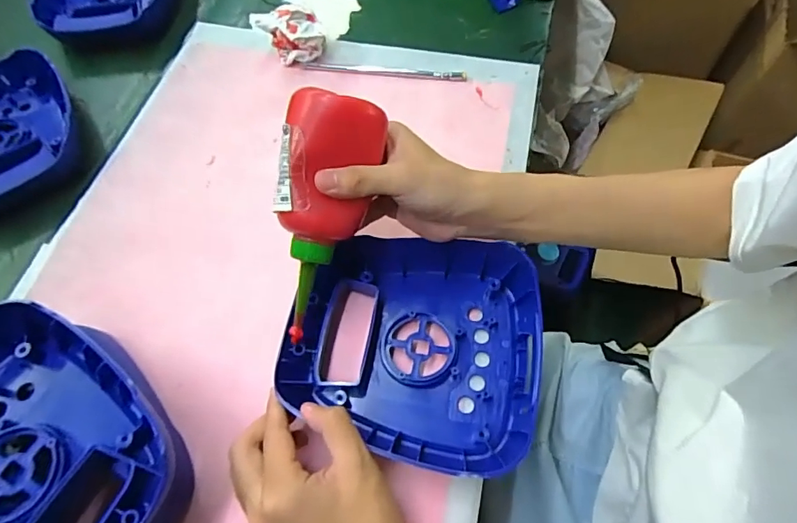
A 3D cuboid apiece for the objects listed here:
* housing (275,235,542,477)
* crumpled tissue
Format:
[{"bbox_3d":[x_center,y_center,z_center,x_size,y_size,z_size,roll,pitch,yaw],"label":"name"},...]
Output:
[{"bbox_3d":[0.012,0.057,0.360,0.179,0.045,0.174,7,63,5],"label":"housing"},{"bbox_3d":[-0.114,-0.241,0.513,0.068,0.049,0.048,-15,63,-6],"label":"crumpled tissue"}]

